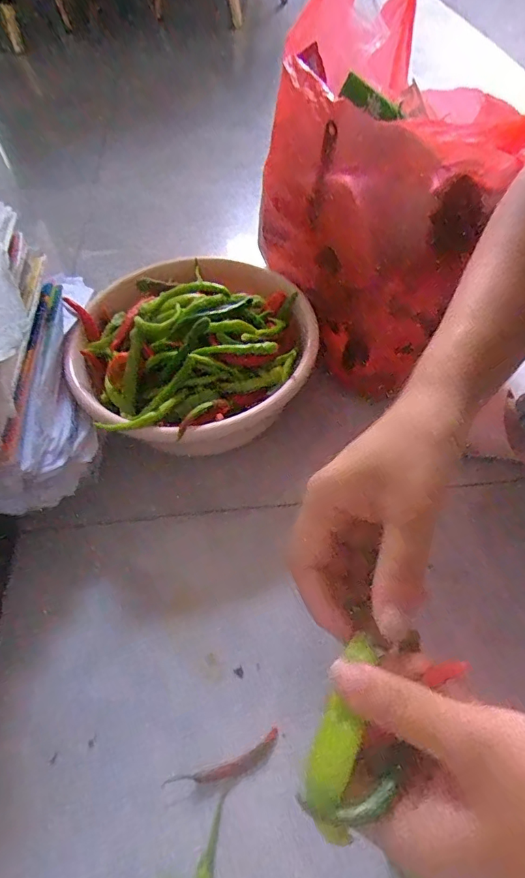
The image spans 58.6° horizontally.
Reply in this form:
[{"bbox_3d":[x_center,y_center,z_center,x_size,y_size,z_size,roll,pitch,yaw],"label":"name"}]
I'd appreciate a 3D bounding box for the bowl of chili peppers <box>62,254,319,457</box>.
[{"bbox_3d":[-0.083,-0.111,0.586,0.288,0.121,0.277,-2,55,2],"label":"bowl of chili peppers"}]

